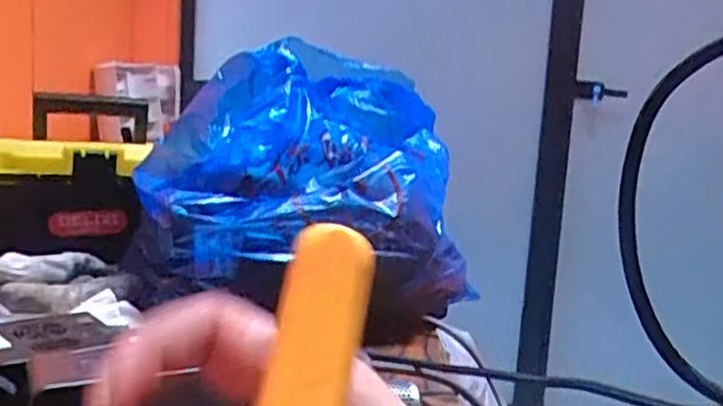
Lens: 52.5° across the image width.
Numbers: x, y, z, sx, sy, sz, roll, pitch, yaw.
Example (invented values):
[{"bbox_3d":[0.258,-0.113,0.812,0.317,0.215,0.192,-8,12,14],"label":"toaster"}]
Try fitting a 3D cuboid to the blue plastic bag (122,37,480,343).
[{"bbox_3d":[-0.033,-0.020,0.661,0.286,0.223,0.186,-3,11,-39],"label":"blue plastic bag"}]

